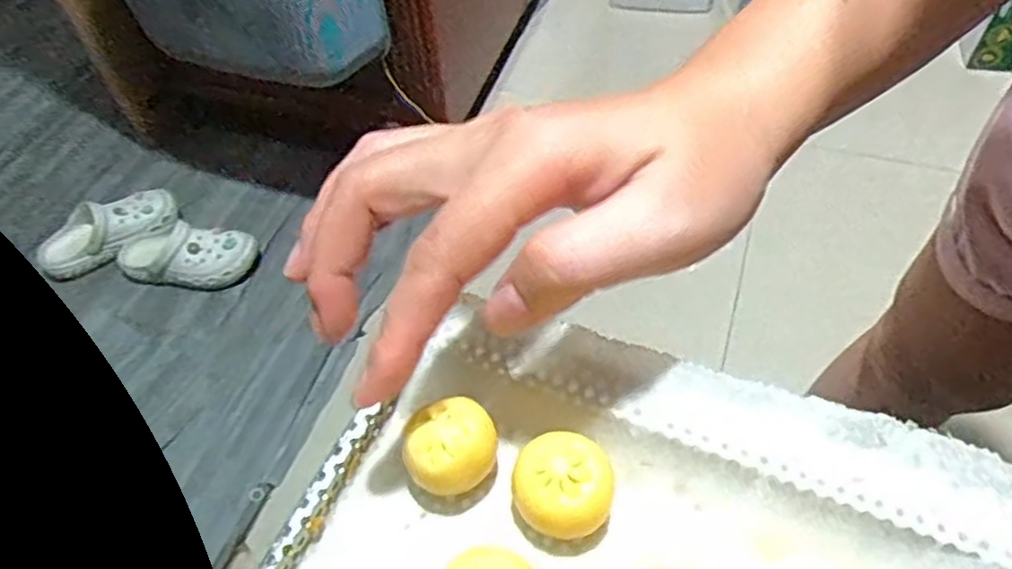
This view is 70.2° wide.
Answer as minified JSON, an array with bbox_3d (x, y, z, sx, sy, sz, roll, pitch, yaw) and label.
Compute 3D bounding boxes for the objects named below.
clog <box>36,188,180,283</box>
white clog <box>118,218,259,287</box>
[{"bbox_3d":[-0.745,-0.098,1.348,0.258,0.076,0.124,-27,56,-17],"label":"clog"},{"bbox_3d":[-0.586,-0.063,1.312,0.237,0.072,0.116,8,53,9],"label":"white clog"}]

